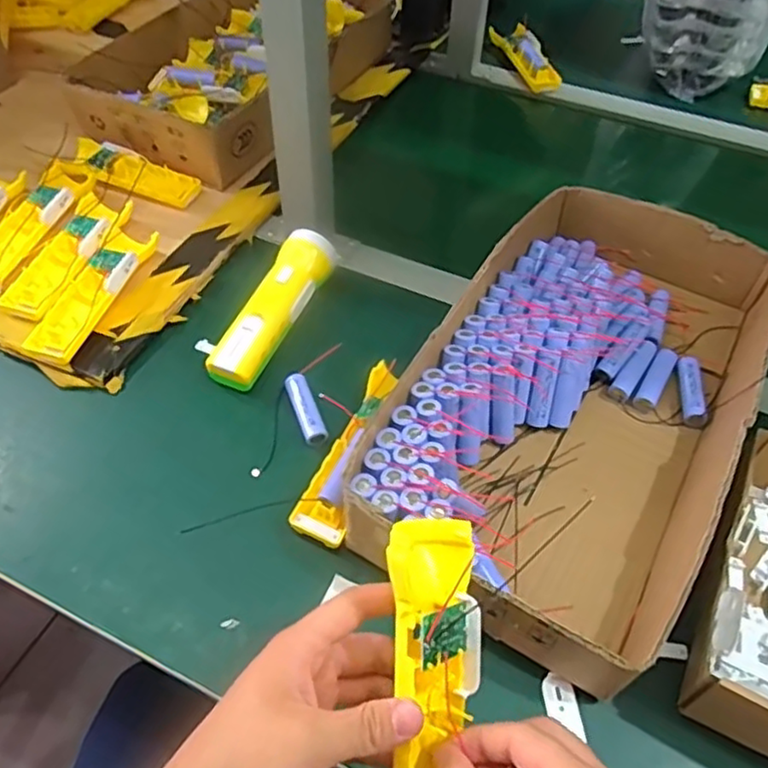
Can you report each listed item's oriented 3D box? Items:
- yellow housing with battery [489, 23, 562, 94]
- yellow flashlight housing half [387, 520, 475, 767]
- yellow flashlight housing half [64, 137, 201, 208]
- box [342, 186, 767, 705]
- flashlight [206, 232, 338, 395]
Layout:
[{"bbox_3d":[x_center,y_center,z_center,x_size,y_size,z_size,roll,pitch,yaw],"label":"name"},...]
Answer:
[{"bbox_3d":[0.205,-0.480,0.953,0.045,0.032,0.161,-10,52,-10],"label":"yellow housing with battery"},{"bbox_3d":[0.021,0.150,0.320,0.042,0.033,0.163,2,83,0],"label":"yellow flashlight housing half"},{"bbox_3d":[-0.285,-0.233,0.732,0.157,0.032,0.051,24,55,17],"label":"yellow flashlight housing half"},{"bbox_3d":[0.163,0.002,0.537,0.229,0.078,0.419,26,55,18],"label":"box"},{"bbox_3d":[-0.099,-0.072,0.611,0.051,0.043,0.185,19,53,13],"label":"flashlight"}]

